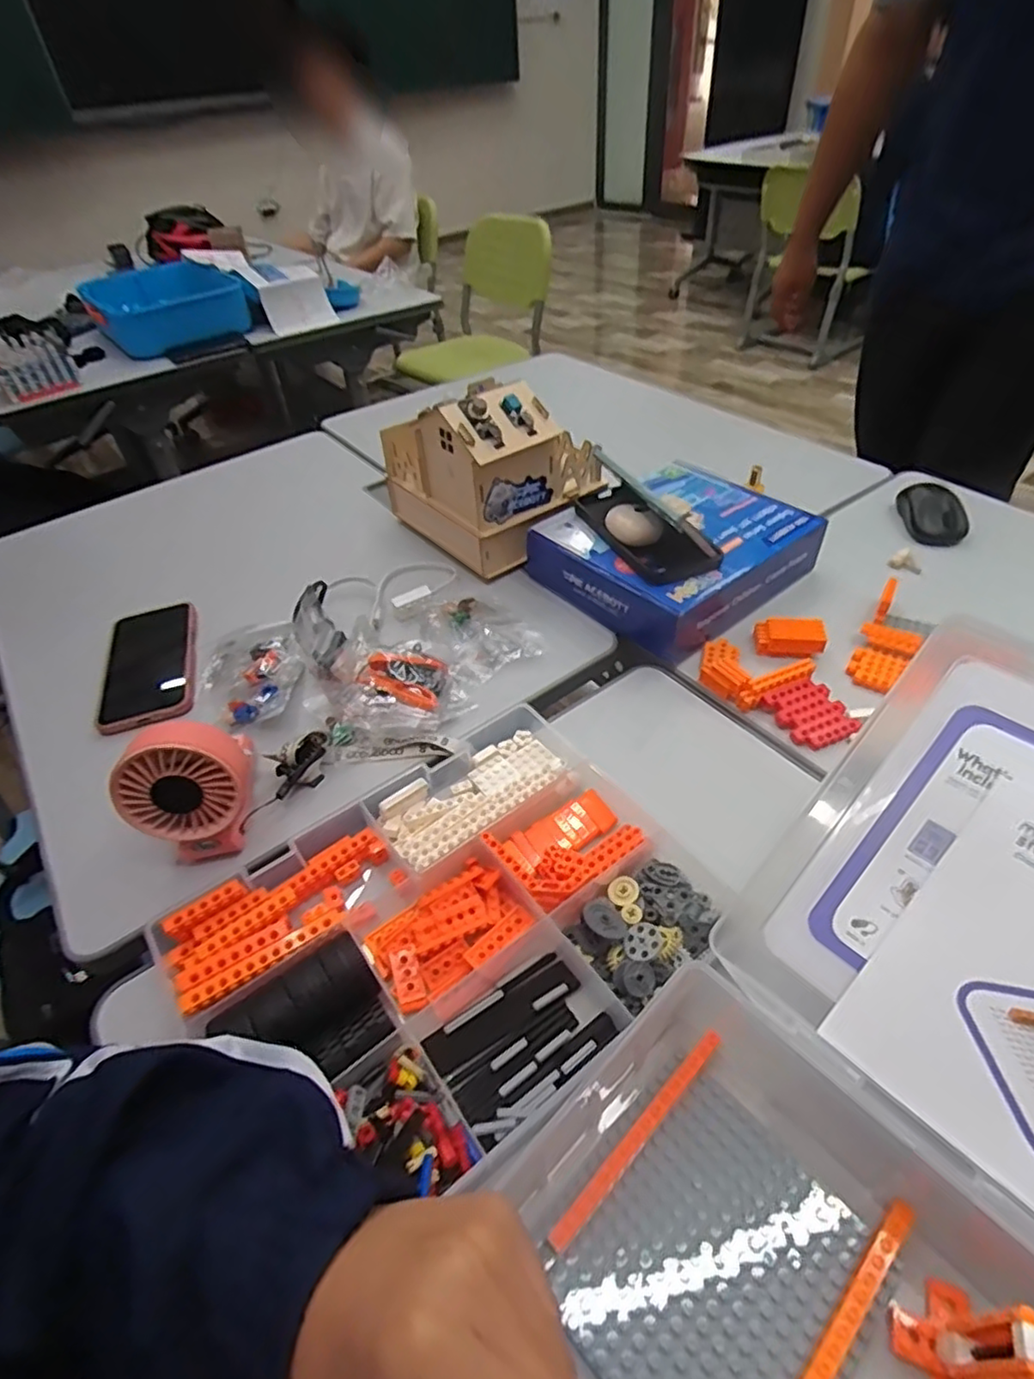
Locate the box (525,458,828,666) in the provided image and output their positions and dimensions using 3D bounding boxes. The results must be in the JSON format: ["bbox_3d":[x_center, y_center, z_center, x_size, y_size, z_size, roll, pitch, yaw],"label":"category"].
[{"bbox_3d":[0.161,-0.147,0.663,0.238,0.058,0.197,-31,50,-24],"label":"box"}]

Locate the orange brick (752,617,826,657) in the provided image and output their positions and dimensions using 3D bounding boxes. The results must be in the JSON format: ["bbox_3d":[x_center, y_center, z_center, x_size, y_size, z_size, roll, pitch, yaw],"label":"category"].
[{"bbox_3d":[0.248,-0.047,0.593,0.058,0.026,0.032,3,45,9],"label":"orange brick"}]

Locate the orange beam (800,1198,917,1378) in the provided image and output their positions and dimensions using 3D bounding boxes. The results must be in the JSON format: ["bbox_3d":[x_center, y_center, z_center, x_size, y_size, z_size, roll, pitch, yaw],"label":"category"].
[{"bbox_3d":[0.134,0.274,0.273,0.127,0.014,0.010,-35,52,-27],"label":"orange beam"}]

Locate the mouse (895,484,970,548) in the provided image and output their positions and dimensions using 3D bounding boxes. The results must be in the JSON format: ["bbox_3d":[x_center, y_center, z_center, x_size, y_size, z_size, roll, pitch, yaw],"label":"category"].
[{"bbox_3d":[0.461,-0.197,0.717,0.050,0.030,0.083,1,45,6],"label":"mouse"}]

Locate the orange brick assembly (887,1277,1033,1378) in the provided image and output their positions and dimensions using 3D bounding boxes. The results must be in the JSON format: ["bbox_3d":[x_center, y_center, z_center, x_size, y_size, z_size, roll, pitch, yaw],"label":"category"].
[{"bbox_3d":[0.180,0.253,0.242,0.040,0.085,0.043,-13,47,-8],"label":"orange brick assembly"}]

